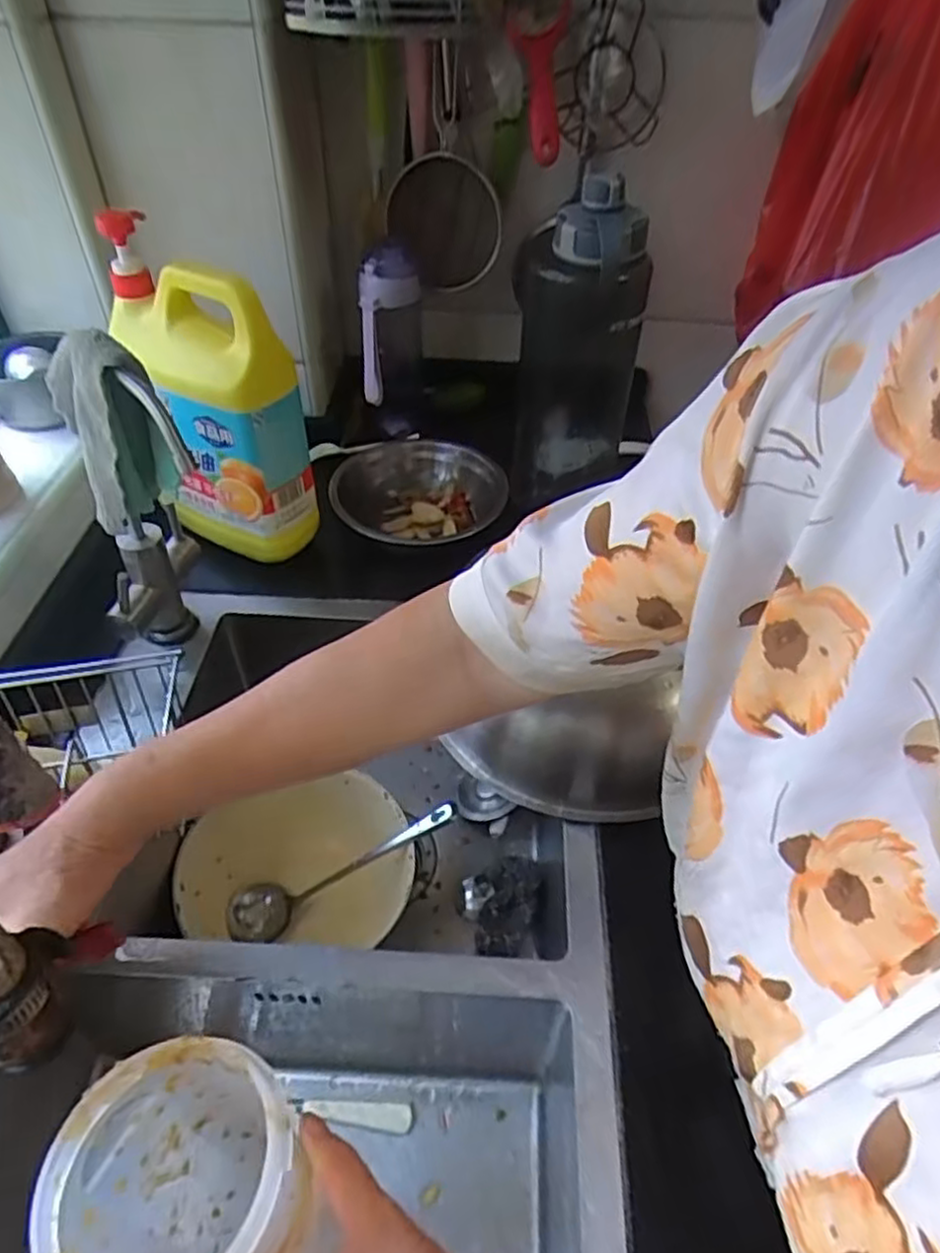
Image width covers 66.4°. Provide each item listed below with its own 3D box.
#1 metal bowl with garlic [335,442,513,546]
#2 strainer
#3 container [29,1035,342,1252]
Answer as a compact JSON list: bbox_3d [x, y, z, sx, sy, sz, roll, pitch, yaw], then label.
[{"bbox_3d":[-0.058,-0.136,0.770,0.170,0.061,0.164,-5,45,-6],"label":"metal bowl with garlic"},{"bbox_3d":[-0.029,-0.480,0.765,0.115,0.210,0.082,-3,45,-5],"label":"strainer"},{"bbox_3d":[-0.112,0.249,0.313,0.086,0.162,0.082,1,45,-1],"label":"container"}]

